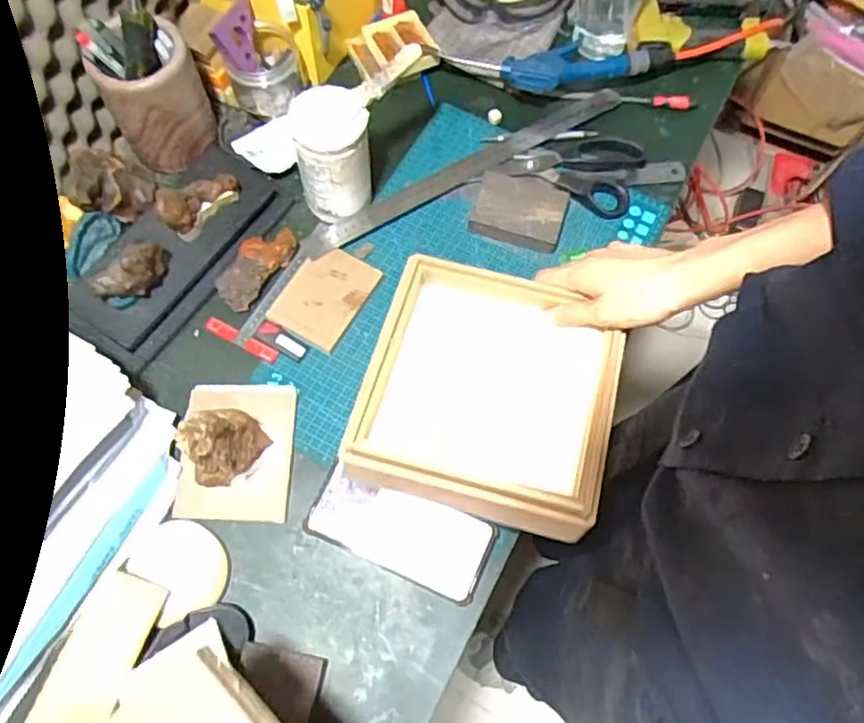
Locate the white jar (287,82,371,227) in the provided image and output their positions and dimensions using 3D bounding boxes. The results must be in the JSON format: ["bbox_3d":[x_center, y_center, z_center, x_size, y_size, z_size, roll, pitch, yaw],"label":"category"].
[{"bbox_3d":[-0.101,-0.211,0.685,0.072,0.123,0.073,1,69,-2],"label":"white jar"}]

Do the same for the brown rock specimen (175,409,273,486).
[{"bbox_3d":[-0.184,0.071,0.585,0.065,0.094,0.063,-8,70,-5],"label":"brown rock specimen"}]

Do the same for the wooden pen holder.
[{"bbox_3d":[-0.289,-0.276,0.701,0.100,0.123,0.092,-10,70,-5],"label":"wooden pen holder"}]

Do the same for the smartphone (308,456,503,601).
[{"bbox_3d":[-0.029,0.154,0.604,0.162,0.009,0.073,22,82,5],"label":"smartphone"}]

